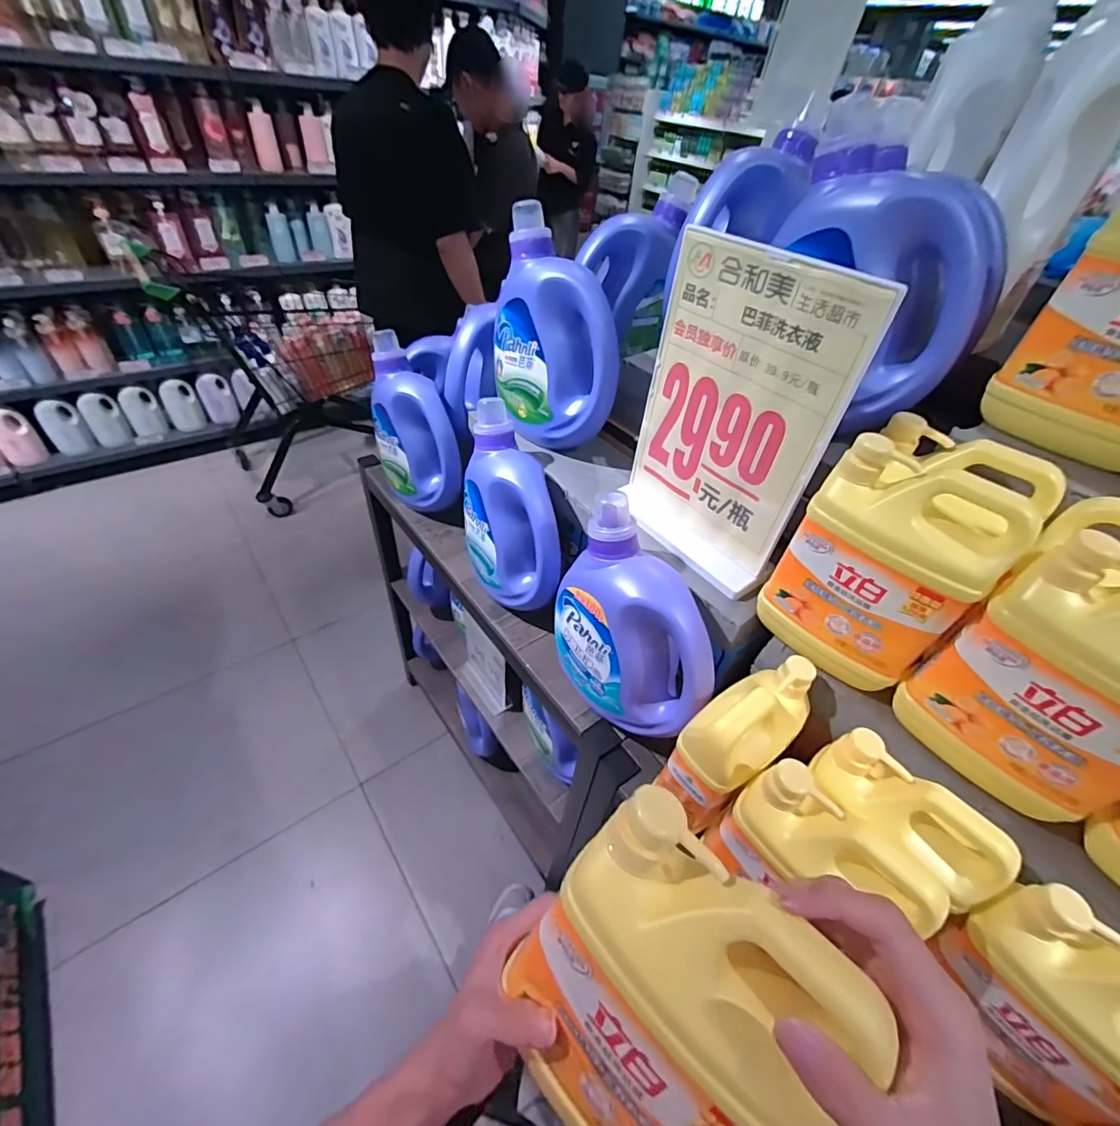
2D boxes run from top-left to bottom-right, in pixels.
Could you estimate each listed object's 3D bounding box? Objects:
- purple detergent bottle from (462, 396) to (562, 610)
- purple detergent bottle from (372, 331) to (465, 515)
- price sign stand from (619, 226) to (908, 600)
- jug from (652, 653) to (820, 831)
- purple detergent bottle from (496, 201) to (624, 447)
[{"bbox_3d":[-0.073,-0.062,0.715,0.090,0.235,0.213,-17,49,-23],"label":"purple detergent bottle"},{"bbox_3d":[-0.253,-0.224,0.868,0.203,0.245,0.087,36,51,27],"label":"purple detergent bottle"},{"bbox_3d":[0.173,-0.134,0.542,0.062,0.357,0.219,-25,52,-29],"label":"price sign stand"},{"bbox_3d":[0.181,0.190,0.515,0.143,0.181,0.069,-25,53,-29],"label":"jug"},{"bbox_3d":[-0.012,-0.302,0.691,0.083,0.249,0.216,-24,52,-28],"label":"purple detergent bottle"}]

